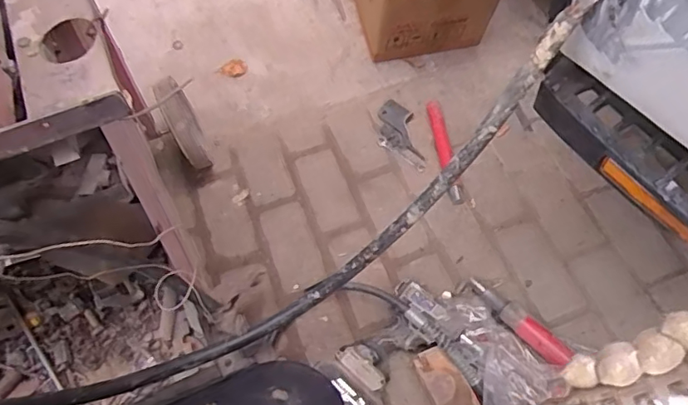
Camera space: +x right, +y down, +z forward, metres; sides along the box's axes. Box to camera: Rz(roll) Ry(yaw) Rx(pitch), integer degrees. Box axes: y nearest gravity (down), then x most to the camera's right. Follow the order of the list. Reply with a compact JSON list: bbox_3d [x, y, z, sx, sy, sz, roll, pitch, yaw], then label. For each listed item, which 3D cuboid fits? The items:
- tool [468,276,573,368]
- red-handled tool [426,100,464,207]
[{"bbox_3d":[0.289,0.197,0.912,0.033,0.031,0.190,-39,65,-18],"label":"tool"},{"bbox_3d":[0.207,-0.105,1.115,0.029,0.021,0.246,-8,59,-2],"label":"red-handled tool"}]

